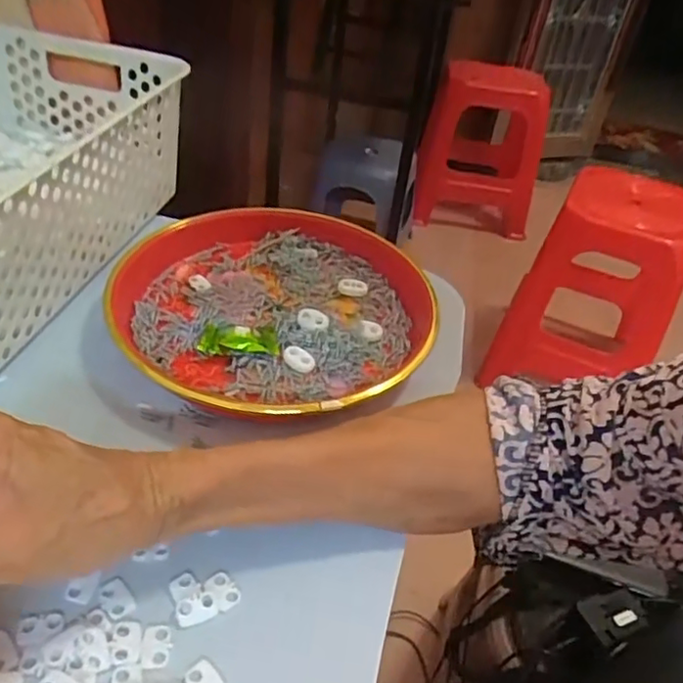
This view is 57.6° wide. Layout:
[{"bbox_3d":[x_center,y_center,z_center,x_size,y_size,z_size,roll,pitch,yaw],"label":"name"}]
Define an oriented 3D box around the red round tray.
[{"bbox_3d":[-0.044,-0.025,0.434,0.213,0.044,0.215,5,40,-5],"label":"red round tray"}]

